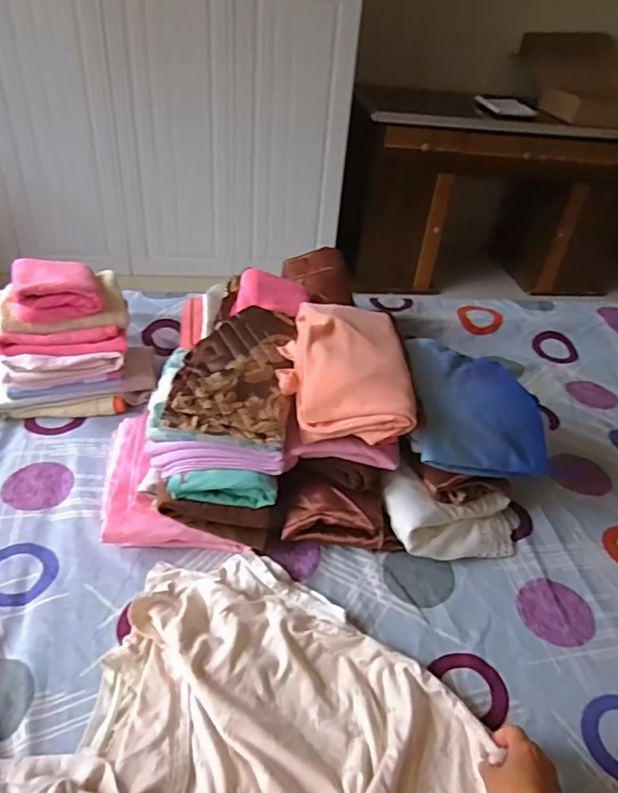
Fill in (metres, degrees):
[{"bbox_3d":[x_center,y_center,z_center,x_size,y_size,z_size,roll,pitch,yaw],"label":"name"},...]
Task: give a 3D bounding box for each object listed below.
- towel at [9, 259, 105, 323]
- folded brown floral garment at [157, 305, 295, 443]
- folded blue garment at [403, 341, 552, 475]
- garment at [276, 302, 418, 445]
[{"bbox_3d":[-0.391,-0.175,0.882,0.128,0.048,0.142,-10,40,-21],"label":"towel"},{"bbox_3d":[-0.091,-0.037,0.749,0.147,0.066,0.203,8,37,2],"label":"folded brown floral garment"},{"bbox_3d":[0.221,0.010,0.781,0.171,0.073,0.205,3,37,-4],"label":"folded blue garment"},{"bbox_3d":[0.044,-0.039,0.738,0.154,0.078,0.208,3,37,-4],"label":"garment"}]

